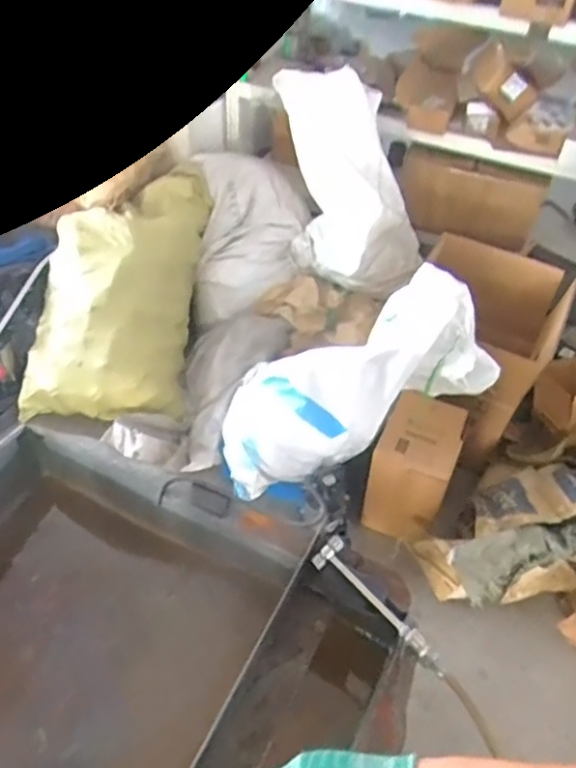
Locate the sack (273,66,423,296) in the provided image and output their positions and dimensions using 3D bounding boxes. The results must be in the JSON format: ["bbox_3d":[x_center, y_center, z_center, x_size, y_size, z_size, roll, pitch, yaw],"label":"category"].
[{"bbox_3d":[0.130,-0.567,1.751,0.352,0.606,0.207,1,42,29],"label":"sack"}]

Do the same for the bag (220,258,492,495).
[{"bbox_3d":[0.137,0.000,1.463,0.690,0.247,0.280,-33,43,22],"label":"bag"}]

